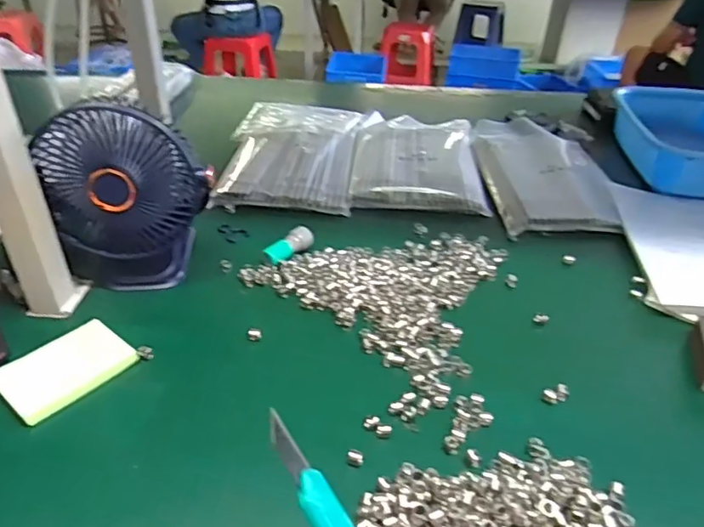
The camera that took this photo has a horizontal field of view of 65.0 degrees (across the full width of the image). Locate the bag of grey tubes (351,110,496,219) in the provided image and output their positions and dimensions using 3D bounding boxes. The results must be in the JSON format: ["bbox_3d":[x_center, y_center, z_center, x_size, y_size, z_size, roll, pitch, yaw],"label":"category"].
[{"bbox_3d":[0.099,-0.167,0.855,0.183,0.018,0.320,3,34,3],"label":"bag of grey tubes"}]

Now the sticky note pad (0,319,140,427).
[{"bbox_3d":[-0.238,0.086,0.459,0.064,0.015,0.094,26,41,32],"label":"sticky note pad"}]

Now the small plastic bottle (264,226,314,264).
[{"bbox_3d":[-0.070,-0.020,0.612,0.022,0.020,0.059,25,40,31],"label":"small plastic bottle"}]

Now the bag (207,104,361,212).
[{"bbox_3d":[-0.090,-0.174,0.835,0.192,0.034,0.329,3,34,3],"label":"bag"}]

